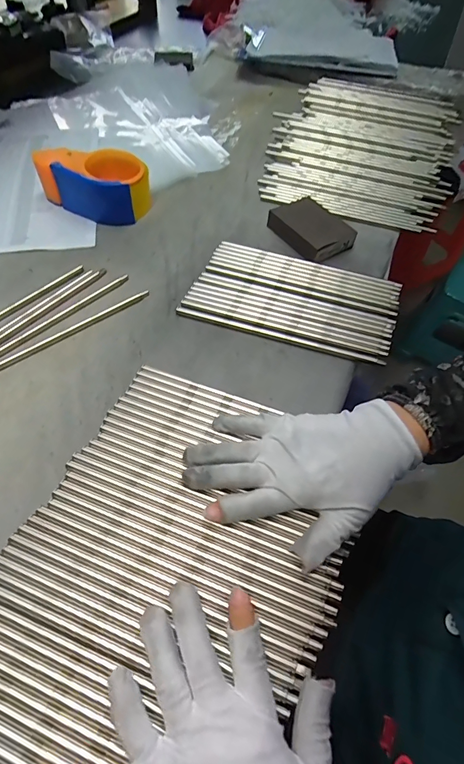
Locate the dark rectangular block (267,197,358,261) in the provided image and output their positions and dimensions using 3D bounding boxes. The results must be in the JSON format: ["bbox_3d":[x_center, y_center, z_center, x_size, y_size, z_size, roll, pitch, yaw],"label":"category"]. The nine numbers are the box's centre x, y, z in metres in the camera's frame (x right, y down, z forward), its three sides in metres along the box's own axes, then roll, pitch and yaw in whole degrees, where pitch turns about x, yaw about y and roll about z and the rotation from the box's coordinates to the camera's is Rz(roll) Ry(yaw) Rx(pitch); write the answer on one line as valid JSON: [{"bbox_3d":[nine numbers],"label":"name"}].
[{"bbox_3d":[0.106,-0.200,0.487,0.080,0.022,0.096,-29,62,-19],"label":"dark rectangular block"}]

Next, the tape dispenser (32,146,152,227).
[{"bbox_3d":[-0.176,-0.267,0.496,0.132,0.061,0.085,21,58,12],"label":"tape dispenser"}]

